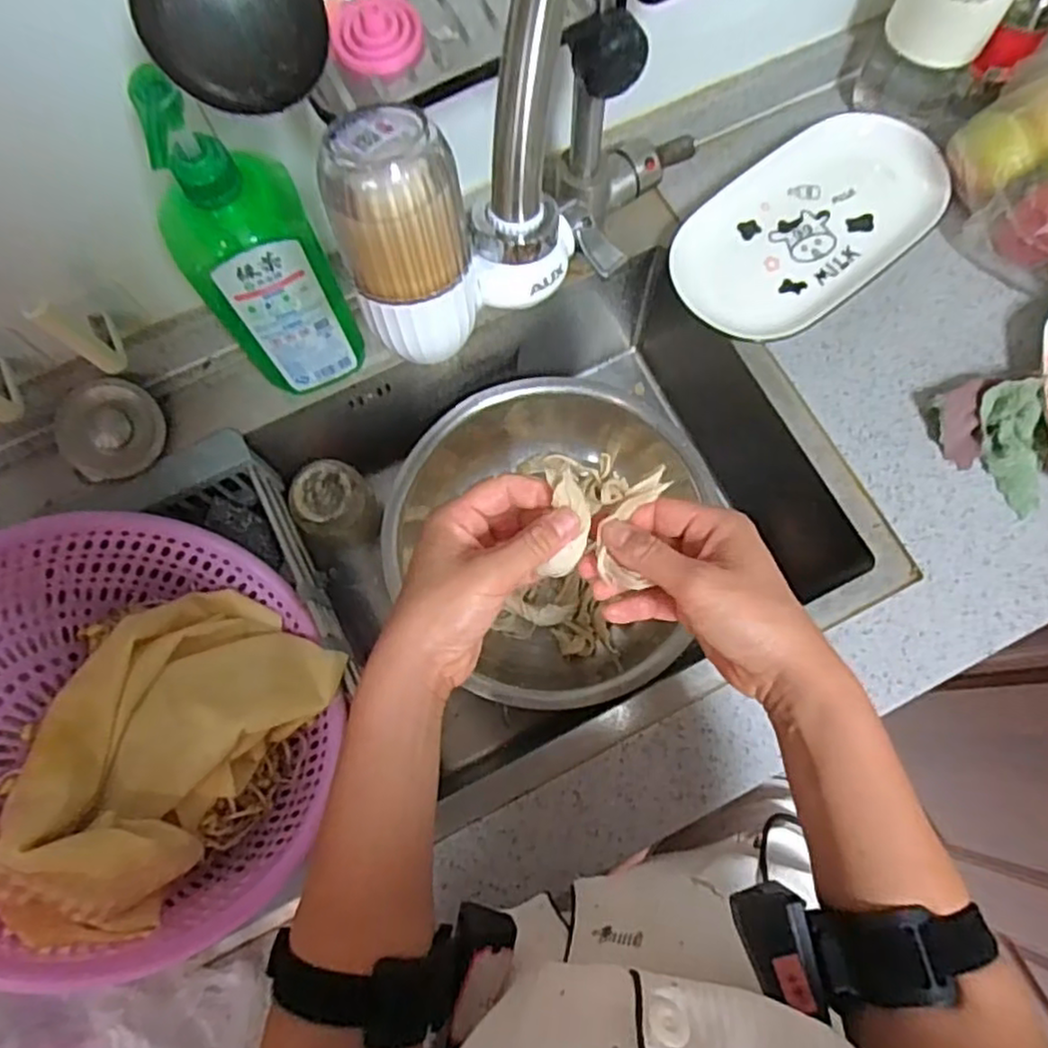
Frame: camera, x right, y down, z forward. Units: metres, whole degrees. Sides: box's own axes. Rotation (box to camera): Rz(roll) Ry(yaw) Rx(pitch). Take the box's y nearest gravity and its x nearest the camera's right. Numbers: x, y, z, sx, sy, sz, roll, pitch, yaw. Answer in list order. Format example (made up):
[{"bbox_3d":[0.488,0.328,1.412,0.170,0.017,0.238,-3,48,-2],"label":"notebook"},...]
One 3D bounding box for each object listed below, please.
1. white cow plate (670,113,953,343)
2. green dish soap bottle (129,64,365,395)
[{"bbox_3d":[0.252,-0.272,0.636,0.273,0.025,0.148,-38,77,-9],"label":"white cow plate"},{"bbox_3d":[-0.186,-0.184,0.492,0.088,0.262,0.055,-20,75,-5],"label":"green dish soap bottle"}]

